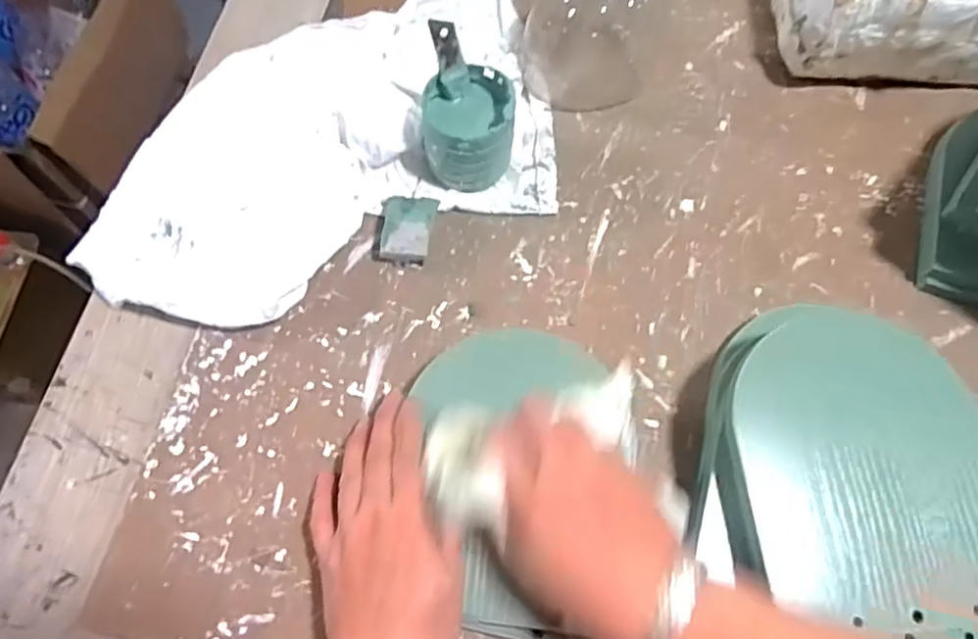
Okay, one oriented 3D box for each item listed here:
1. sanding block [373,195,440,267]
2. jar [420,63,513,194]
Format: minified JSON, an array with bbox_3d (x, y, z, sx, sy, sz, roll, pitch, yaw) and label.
[{"bbox_3d":[-0.059,-0.062,0.444,0.039,0.025,0.049,10,68,1],"label":"sanding block"},{"bbox_3d":[-0.014,-0.135,0.448,0.061,0.065,0.068,9,68,0],"label":"jar"}]

